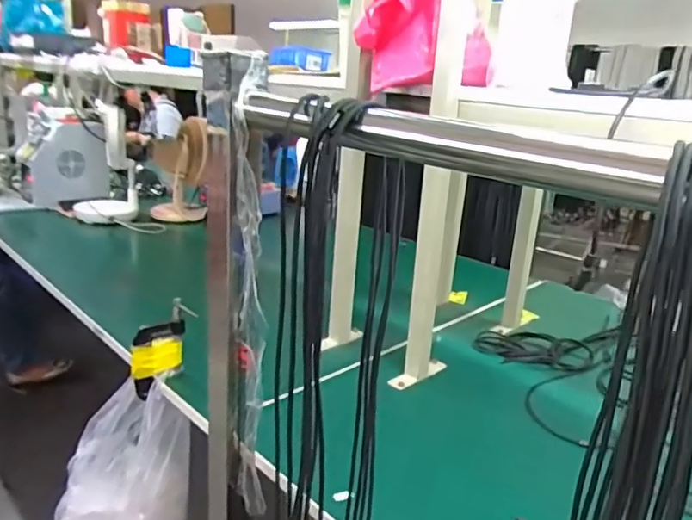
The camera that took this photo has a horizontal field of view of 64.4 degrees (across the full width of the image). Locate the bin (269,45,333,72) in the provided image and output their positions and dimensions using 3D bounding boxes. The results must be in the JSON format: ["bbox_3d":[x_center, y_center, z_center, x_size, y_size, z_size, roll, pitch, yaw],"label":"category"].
[{"bbox_3d":[-0.111,-0.494,1.350,0.149,0.051,0.090,1,19,-7],"label":"bin"}]

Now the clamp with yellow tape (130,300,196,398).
[{"bbox_3d":[-0.312,0.150,0.931,0.096,0.154,0.030,-11,24,-35],"label":"clamp with yellow tape"}]

